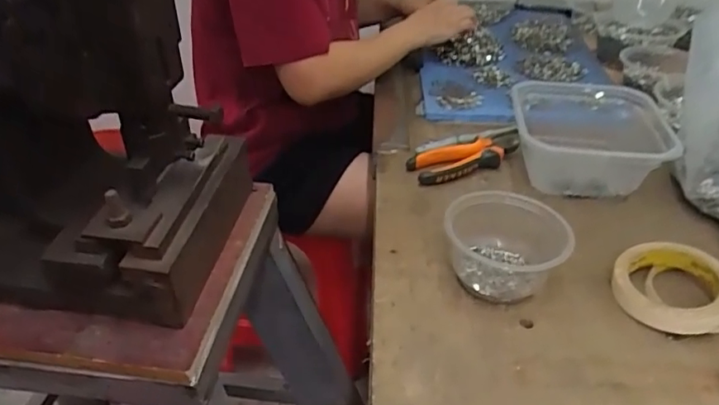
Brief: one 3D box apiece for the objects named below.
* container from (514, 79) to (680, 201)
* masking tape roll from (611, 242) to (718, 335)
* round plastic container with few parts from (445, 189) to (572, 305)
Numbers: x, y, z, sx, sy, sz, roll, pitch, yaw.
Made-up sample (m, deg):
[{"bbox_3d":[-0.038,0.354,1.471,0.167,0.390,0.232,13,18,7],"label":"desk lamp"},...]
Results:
[{"bbox_3d":[0.288,-0.079,0.681,0.189,0.075,0.178,4,36,8],"label":"container"},{"bbox_3d":[0.293,0.076,0.514,0.099,0.036,0.099,-1,36,1],"label":"masking tape roll"},{"bbox_3d":[0.137,0.047,0.522,0.109,0.068,0.101,-1,36,1],"label":"round plastic container with few parts"}]

